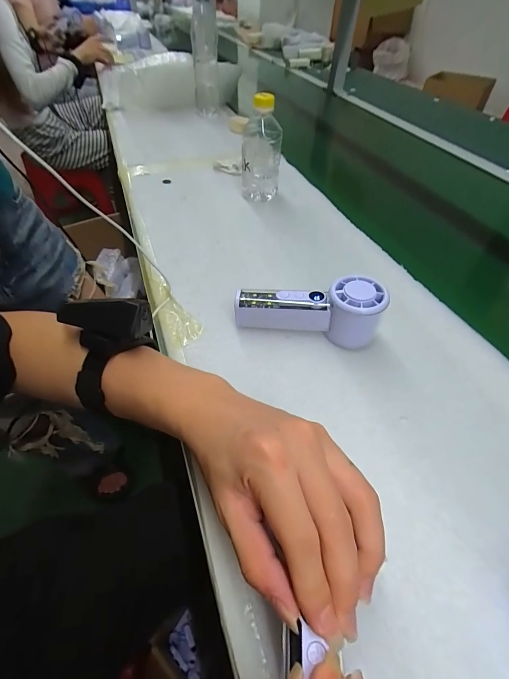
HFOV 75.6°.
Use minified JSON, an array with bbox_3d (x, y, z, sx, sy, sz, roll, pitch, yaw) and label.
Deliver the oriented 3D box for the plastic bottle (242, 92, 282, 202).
[{"bbox_3d":[0.011,-0.304,0.532,0.062,0.154,0.054,3,49,0],"label":"plastic bottle"}]

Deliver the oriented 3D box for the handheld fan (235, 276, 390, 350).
[{"bbox_3d":[0.055,-0.032,0.348,0.146,0.063,0.042,7,49,3],"label":"handheld fan"}]

